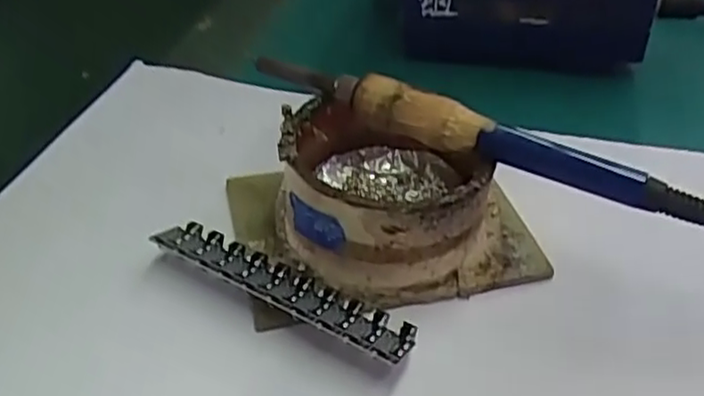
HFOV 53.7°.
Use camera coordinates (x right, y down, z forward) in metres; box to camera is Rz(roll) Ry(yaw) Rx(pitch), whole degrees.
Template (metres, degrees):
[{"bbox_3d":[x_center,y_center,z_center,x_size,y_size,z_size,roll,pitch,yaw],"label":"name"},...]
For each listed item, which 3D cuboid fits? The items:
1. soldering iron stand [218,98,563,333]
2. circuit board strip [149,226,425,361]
[{"bbox_3d":[0.015,-0.003,0.285,0.118,0.049,0.083,-7,42,-15],"label":"soldering iron stand"},{"bbox_3d":[-0.028,0.033,0.261,0.108,0.004,0.021,23,31,21],"label":"circuit board strip"}]

